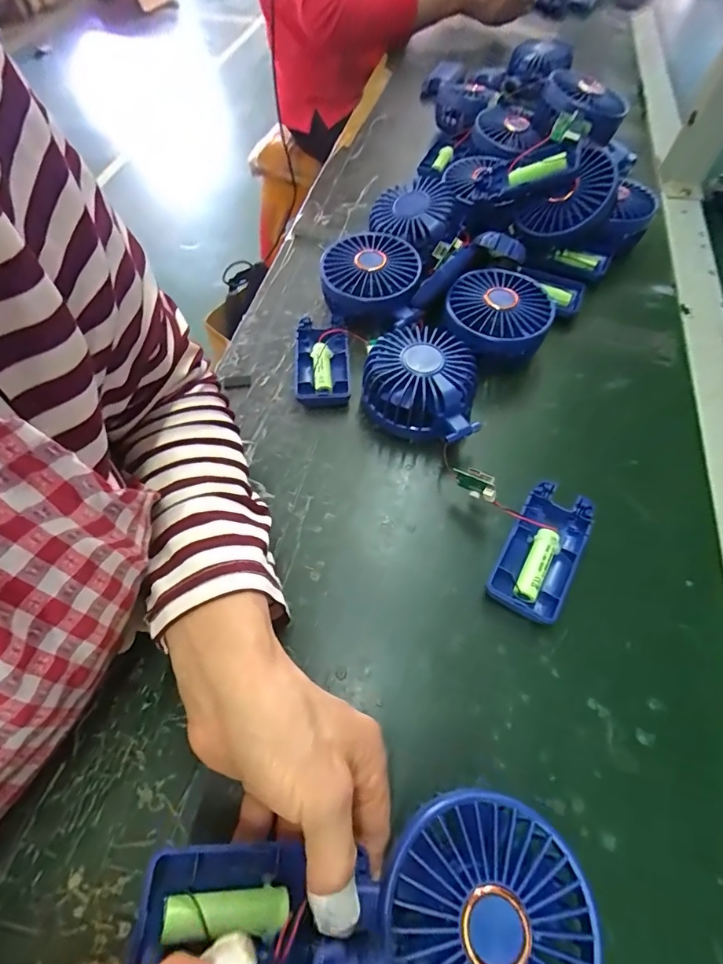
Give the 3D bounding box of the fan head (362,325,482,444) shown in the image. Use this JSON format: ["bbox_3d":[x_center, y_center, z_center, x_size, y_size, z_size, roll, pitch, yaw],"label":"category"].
[{"bbox_3d":[0.043,-0.072,0.350,0.084,0.050,0.093,-1,60,-1],"label":"fan head"}]

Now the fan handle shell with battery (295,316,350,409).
[{"bbox_3d":[-0.034,-0.103,0.382,0.045,0.022,0.088,-3,60,-2],"label":"fan handle shell with battery"}]

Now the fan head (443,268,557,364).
[{"bbox_3d":[0.114,-0.138,0.391,0.088,0.051,0.087,11,61,6],"label":"fan head"}]

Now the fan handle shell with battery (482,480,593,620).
[{"bbox_3d":[0.119,0.046,0.299,0.045,0.020,0.093,27,64,15],"label":"fan handle shell with battery"}]

